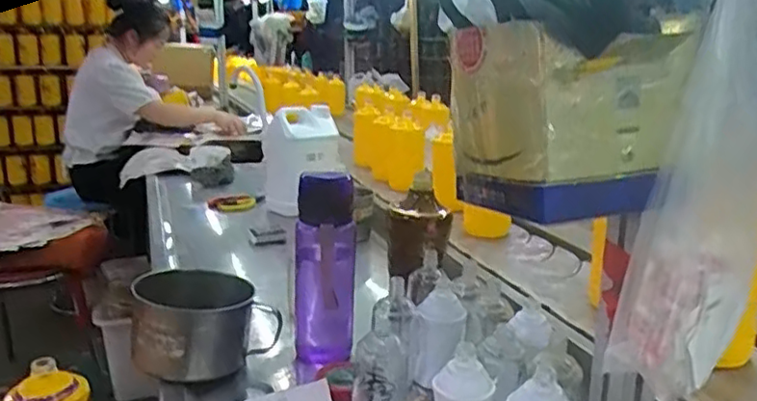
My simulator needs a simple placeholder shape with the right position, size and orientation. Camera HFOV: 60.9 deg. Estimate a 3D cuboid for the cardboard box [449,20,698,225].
[{"bbox_3d":[0.136,-0.061,0.486,0.130,0.126,0.124,-8,17,-26],"label":"cardboard box"}]

